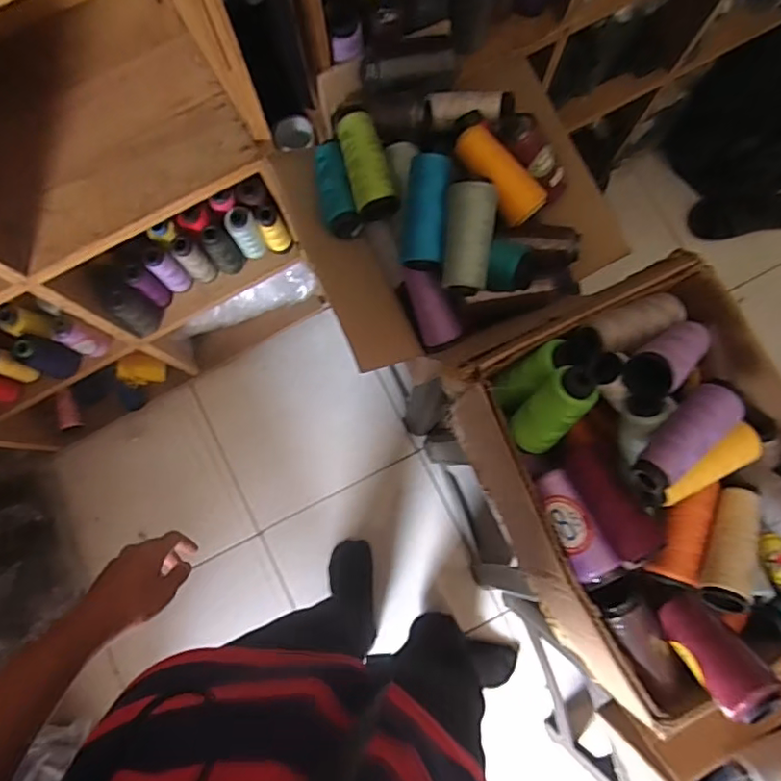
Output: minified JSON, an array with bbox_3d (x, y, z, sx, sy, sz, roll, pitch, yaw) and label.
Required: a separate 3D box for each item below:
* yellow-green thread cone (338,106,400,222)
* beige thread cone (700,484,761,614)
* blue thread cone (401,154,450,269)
[{"bbox_3d":[-0.024,-0.245,0.616,0.052,0.046,0.119,-18,101,-3],"label":"yellow-green thread cone"},{"bbox_3d":[0.315,0.138,0.522,0.038,0.035,0.119,26,63,4],"label":"beige thread cone"},{"bbox_3d":[0.040,-0.183,0.589,0.048,0.039,0.114,6,81,1],"label":"blue thread cone"}]

